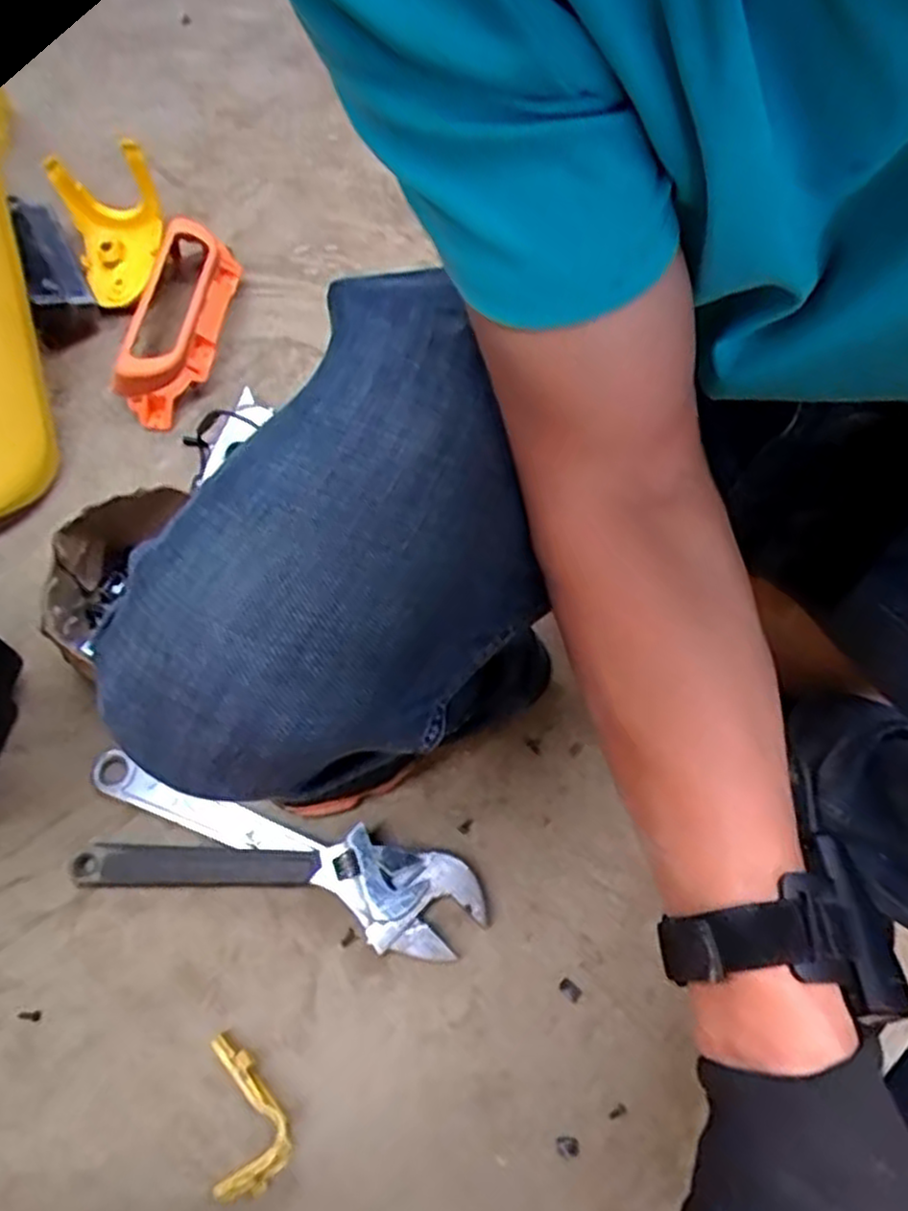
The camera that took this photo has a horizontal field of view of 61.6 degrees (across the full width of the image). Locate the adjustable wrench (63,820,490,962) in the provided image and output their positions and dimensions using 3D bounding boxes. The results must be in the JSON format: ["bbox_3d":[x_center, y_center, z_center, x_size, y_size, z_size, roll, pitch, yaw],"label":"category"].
[{"bbox_3d":[-0.146,0.226,0.632,0.343,0.037,0.089,7,66,2],"label":"adjustable wrench"}]

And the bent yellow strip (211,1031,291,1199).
[{"bbox_3d":[-0.152,0.380,0.572,0.055,0.034,0.102,-7,66,-5],"label":"bent yellow strip"}]

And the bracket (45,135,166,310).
[{"bbox_3d":[-0.390,-0.438,0.891,0.109,0.108,0.157,-20,68,-10],"label":"bracket"}]

